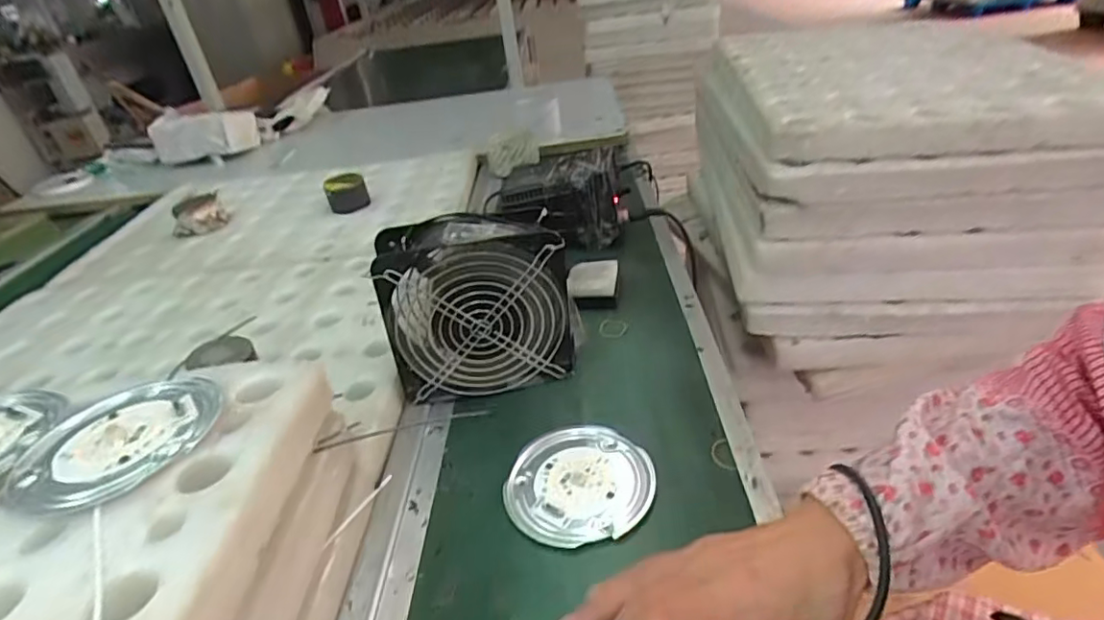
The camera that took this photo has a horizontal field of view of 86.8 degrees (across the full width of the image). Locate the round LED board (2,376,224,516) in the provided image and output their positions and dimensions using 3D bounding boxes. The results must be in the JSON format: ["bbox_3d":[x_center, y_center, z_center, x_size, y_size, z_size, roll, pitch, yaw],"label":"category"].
[{"bbox_3d":[-0.238,0.070,0.323,0.098,0.005,0.093,-6,33,4],"label":"round LED board"}]

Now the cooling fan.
[{"bbox_3d":[-0.061,-0.004,0.492,0.146,0.152,0.051,-9,33,-2],"label":"cooling fan"}]

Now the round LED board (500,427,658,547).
[{"bbox_3d":[0.019,0.122,0.423,0.103,0.006,0.100,-6,33,4],"label":"round LED board"}]

